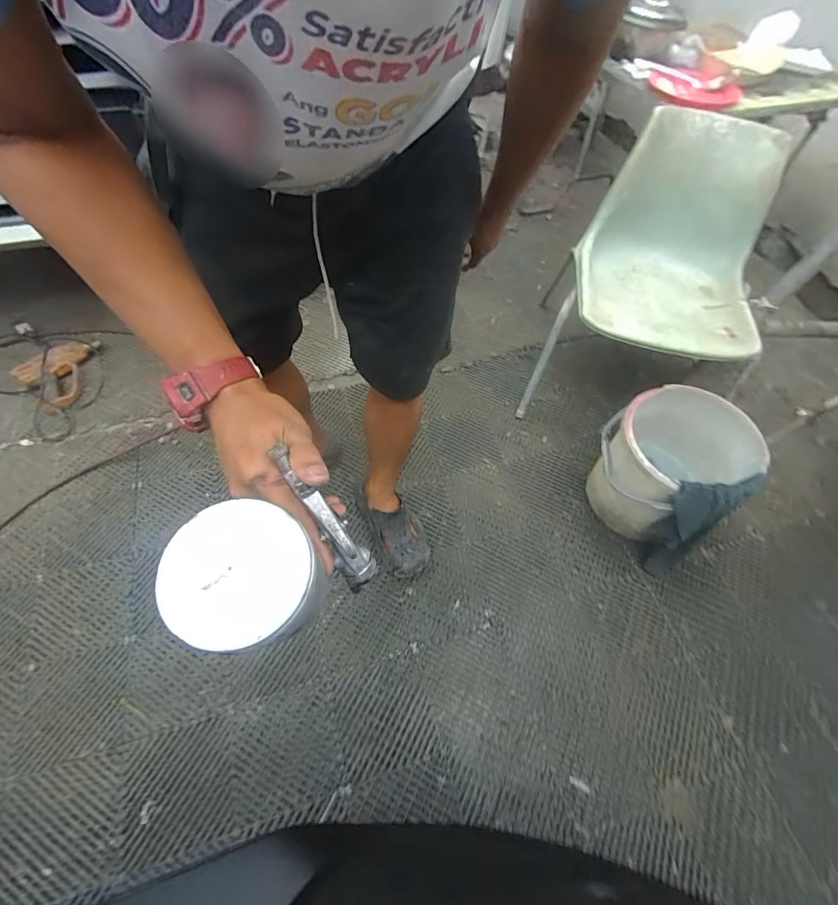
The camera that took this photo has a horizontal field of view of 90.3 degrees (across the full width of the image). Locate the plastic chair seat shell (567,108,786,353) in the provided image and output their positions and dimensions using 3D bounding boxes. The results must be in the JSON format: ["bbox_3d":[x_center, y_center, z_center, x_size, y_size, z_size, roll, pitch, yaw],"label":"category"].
[{"bbox_3d":[0.679,-0.551,1.073,0.452,0.352,0.517,11,54,3],"label":"plastic chair seat shell"}]

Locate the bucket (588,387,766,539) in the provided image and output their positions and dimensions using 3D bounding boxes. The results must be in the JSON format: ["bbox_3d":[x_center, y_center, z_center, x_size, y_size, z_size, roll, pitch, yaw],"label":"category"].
[{"bbox_3d":[0.581,0.024,1.031,0.266,0.307,0.272,2,54,-3],"label":"bucket"}]

